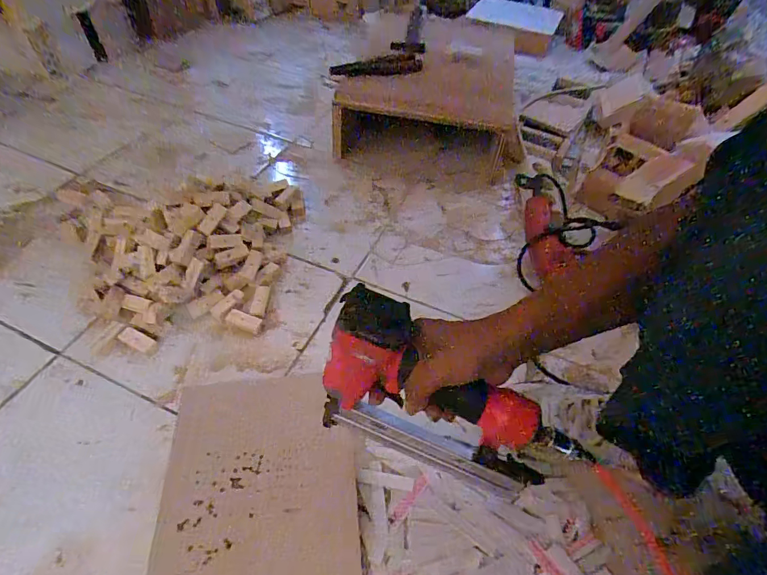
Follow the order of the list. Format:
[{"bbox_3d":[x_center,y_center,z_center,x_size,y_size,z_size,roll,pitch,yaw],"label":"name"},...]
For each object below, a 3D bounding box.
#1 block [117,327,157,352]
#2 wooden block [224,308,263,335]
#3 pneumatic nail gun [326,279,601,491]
[{"bbox_3d":[-0.347,0.074,0.583,0.054,0.007,0.020,22,53,13],"label":"block"},{"bbox_3d":[-0.208,0.051,0.614,0.054,0.012,0.025,18,52,10],"label":"wooden block"},{"bbox_3d":[0.052,0.108,0.412,0.249,0.139,0.068,30,34,-6],"label":"pneumatic nail gun"}]

